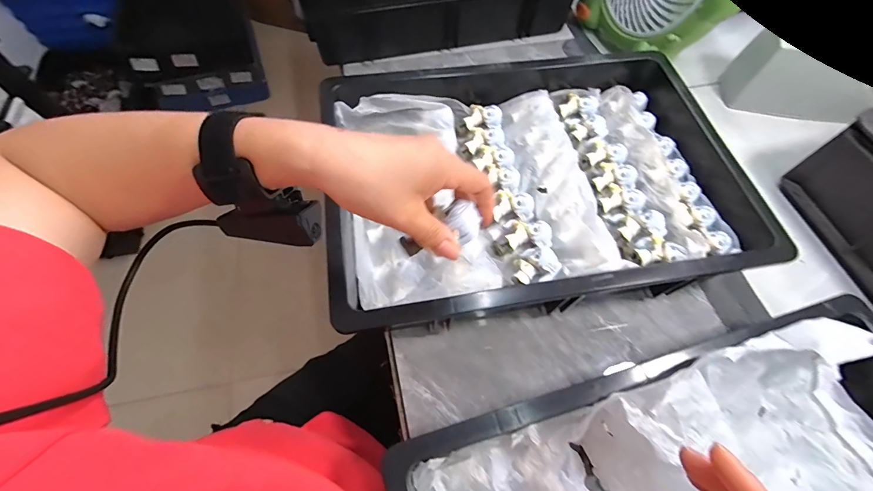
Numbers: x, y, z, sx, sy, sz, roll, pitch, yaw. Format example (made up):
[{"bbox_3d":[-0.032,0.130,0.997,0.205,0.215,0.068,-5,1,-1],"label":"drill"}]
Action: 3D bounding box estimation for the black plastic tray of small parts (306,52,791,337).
[{"bbox_3d":[0.111,-0.085,0.433,0.444,0.064,0.319,-8,63,-5],"label":"black plastic tray of small parts"}]

